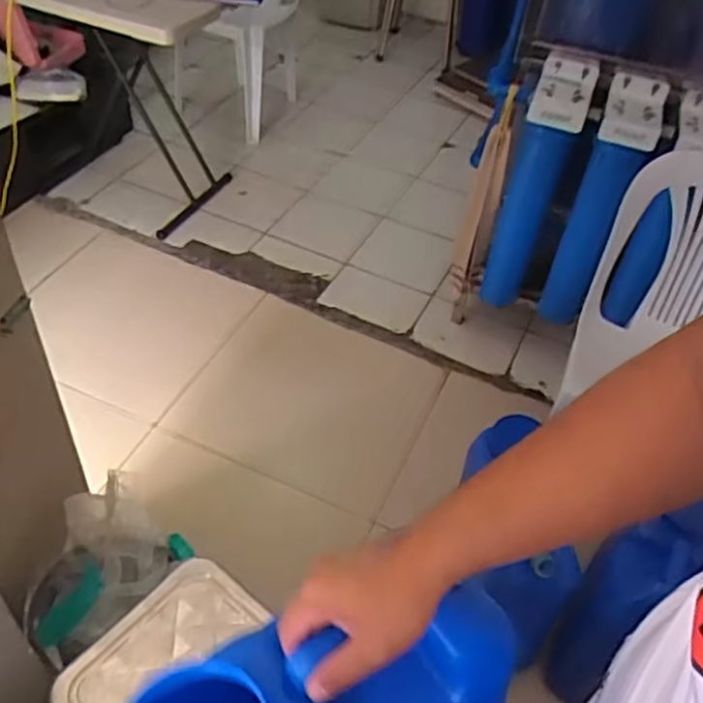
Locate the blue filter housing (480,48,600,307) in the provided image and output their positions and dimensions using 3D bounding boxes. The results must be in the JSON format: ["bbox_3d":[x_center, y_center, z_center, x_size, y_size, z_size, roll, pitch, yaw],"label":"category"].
[{"bbox_3d":[0.430,-0.362,1.767,0.121,0.688,0.160,17,47,10],"label":"blue filter housing"}]

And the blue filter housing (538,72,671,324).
[{"bbox_3d":[0.562,-0.298,1.701,0.114,0.637,0.170,17,47,10],"label":"blue filter housing"}]

